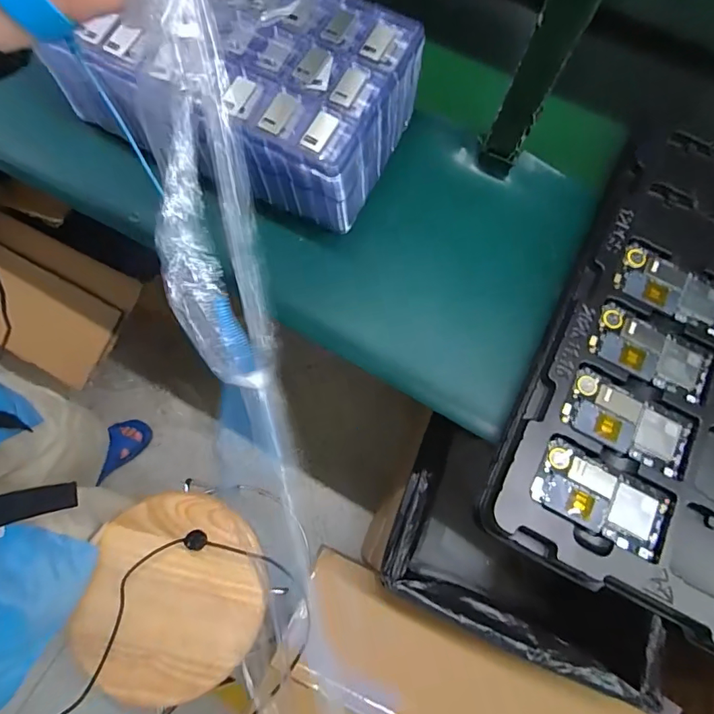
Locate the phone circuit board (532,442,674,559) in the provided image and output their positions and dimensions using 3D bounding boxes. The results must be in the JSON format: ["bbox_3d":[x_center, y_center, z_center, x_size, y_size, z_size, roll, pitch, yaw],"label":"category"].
[{"bbox_3d":[0.234,0.137,0.455,0.123,0.005,0.065,29,72,7],"label":"phone circuit board"}]

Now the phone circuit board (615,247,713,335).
[{"bbox_3d":[0.349,-0.074,0.522,0.120,0.010,0.063,25,72,6],"label":"phone circuit board"}]

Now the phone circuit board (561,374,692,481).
[{"bbox_3d":[0.272,0.067,0.477,0.122,0.004,0.063,27,72,6],"label":"phone circuit board"}]

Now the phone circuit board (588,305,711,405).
[{"bbox_3d":[0.310,-0.004,0.499,0.120,0.007,0.064,26,72,6],"label":"phone circuit board"}]

